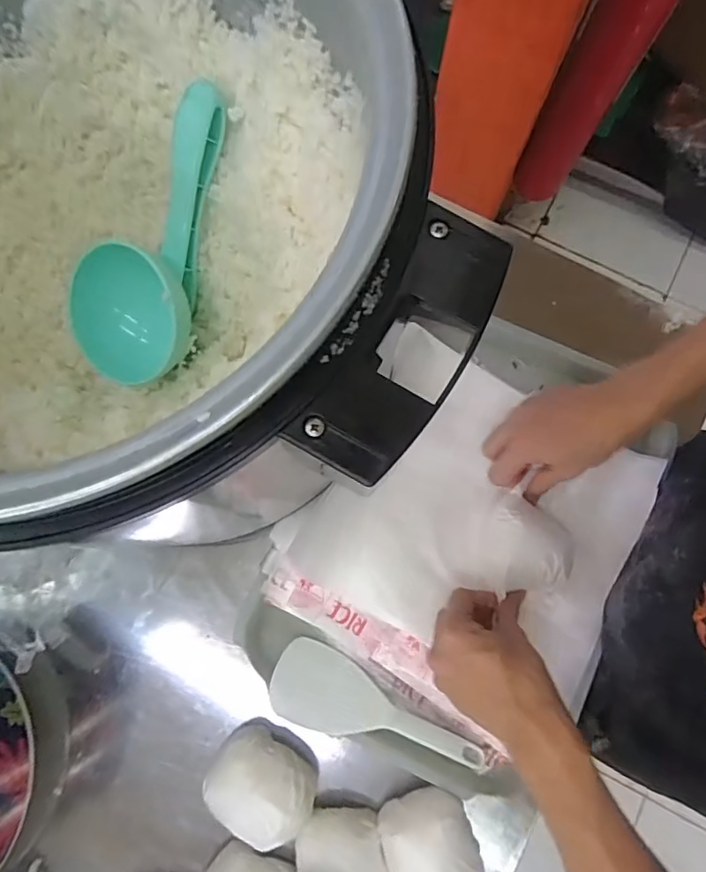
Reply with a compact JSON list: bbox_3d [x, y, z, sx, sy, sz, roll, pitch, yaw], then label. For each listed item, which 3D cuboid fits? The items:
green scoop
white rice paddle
[{"bbox_3d":[-0.136,-0.137,0.377,0.087,0.054,0.203,28,103,5],"label":"green scoop"},{"bbox_3d":[0.020,0.243,0.455,0.188,0.013,0.065,23,50,6],"label":"white rice paddle"}]

